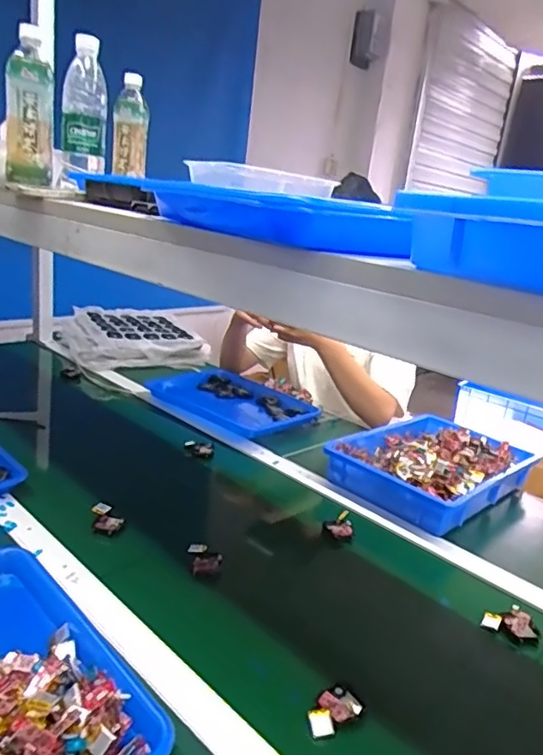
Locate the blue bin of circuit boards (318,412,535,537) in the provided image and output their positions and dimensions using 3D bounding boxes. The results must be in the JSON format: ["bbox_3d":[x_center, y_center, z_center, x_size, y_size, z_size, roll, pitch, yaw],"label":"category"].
[{"bbox_3d":[0.275,0.148,0.994,0.334,0.055,0.244,-11,25,-44],"label":"blue bin of circuit boards"}]

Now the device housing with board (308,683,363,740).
[{"bbox_3d":[0.057,0.311,0.534,0.061,0.011,0.034,-11,25,-43],"label":"device housing with board"}]

